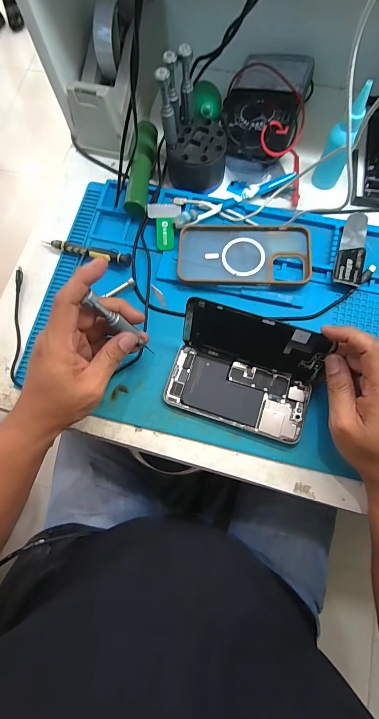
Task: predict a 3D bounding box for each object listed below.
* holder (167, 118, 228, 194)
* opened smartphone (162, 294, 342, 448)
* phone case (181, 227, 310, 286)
[{"bbox_3d":[0.011,-0.276,0.433,0.077,0.055,0.076,4,76,3],"label":"holder"},{"bbox_3d":[0.058,0.016,0.336,0.157,0.074,0.105,18,75,5],"label":"opened smartphone"},{"bbox_3d":[0.069,-0.135,0.402,0.163,0.013,0.084,4,74,3],"label":"phone case"}]

